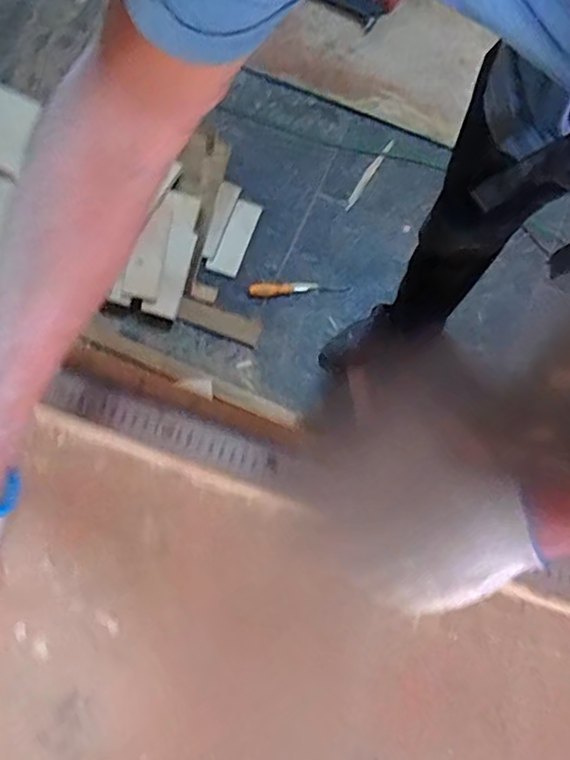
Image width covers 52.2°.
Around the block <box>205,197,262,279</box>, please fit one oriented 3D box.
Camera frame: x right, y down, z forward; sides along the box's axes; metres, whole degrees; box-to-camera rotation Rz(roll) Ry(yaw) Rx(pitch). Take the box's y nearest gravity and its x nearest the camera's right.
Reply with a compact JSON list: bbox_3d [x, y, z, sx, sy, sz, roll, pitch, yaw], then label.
[{"bbox_3d":[-0.121,-0.350,1.423,0.065,0.033,0.188,24,79,5],"label":"block"}]

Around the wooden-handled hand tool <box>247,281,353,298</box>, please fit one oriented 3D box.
[{"bbox_3d":[0.035,-0.227,1.435,0.245,0.025,0.038,-3,77,-1],"label":"wooden-handled hand tool"}]

